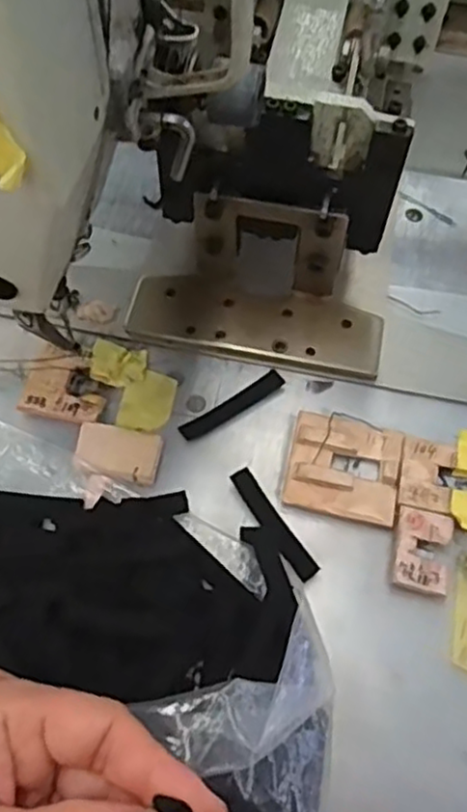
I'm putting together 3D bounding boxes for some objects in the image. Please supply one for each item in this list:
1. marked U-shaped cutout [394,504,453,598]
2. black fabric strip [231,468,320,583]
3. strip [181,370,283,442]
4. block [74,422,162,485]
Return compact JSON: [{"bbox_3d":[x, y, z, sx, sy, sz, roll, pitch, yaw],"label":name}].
[{"bbox_3d":[0.080,0.061,0.290,0.023,0.005,0.035,13,63,6],"label":"marked U-shaped cutout"},{"bbox_3d":[0.017,0.051,0.294,0.011,0.004,0.054,-32,67,-17],"label":"black fabric strip"},{"bbox_3d":[0.000,-0.001,0.322,0.055,0.004,0.009,-31,67,-16],"label":"strip"},{"bbox_3d":[-0.051,0.021,0.305,0.036,0.008,0.024,13,63,5],"label":"block"}]

